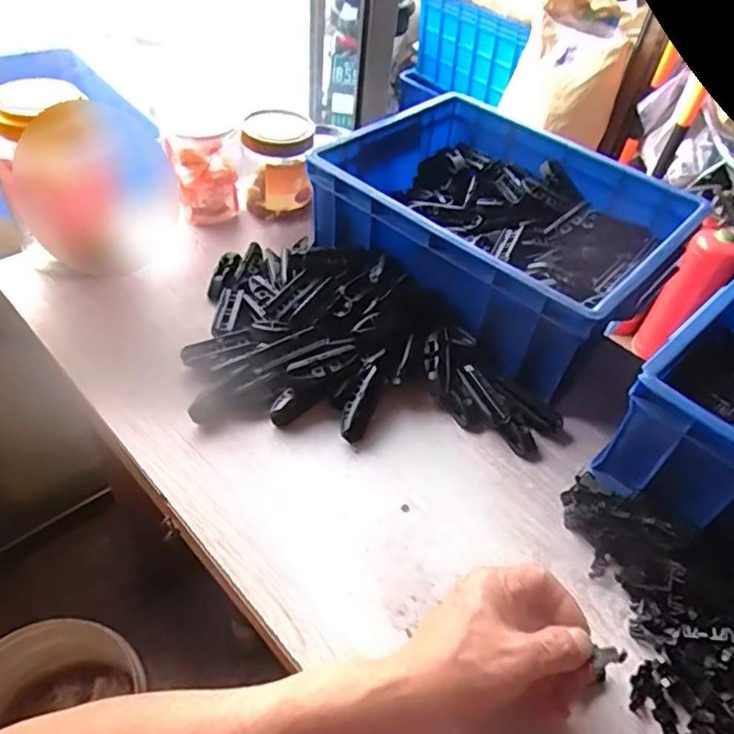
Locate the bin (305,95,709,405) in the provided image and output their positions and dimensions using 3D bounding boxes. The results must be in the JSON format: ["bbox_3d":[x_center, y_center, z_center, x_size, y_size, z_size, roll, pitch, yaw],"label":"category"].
[{"bbox_3d":[0.136,-0.148,0.645,0.336,0.124,0.260,38,54,26],"label":"bin"}]

